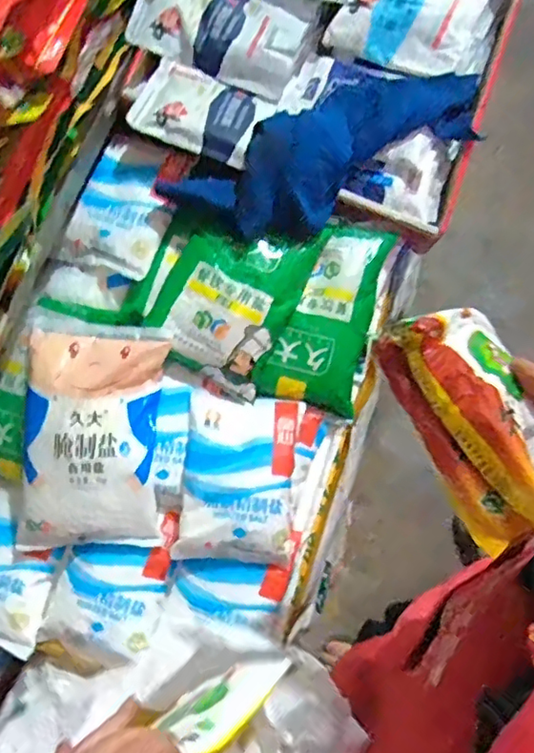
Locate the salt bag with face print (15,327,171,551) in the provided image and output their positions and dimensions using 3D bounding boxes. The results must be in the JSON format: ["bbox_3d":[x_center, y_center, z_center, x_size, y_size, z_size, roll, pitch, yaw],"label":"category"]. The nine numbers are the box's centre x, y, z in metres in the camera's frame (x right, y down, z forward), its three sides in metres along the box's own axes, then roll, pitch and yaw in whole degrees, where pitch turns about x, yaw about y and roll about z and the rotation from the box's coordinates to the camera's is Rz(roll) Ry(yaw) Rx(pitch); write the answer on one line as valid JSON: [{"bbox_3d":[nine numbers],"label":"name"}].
[{"bbox_3d":[-0.168,0.060,0.587,0.158,0.033,0.226,6,80,-7],"label":"salt bag with face print"}]

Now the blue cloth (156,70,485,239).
[{"bbox_3d":[0.065,-0.237,0.613,0.335,0.051,0.116,-29,71,-7],"label":"blue cloth"}]

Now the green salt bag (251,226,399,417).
[{"bbox_3d":[0.072,-0.066,0.628,0.097,0.034,0.201,23,87,11],"label":"green salt bag"}]

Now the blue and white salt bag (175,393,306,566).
[{"bbox_3d":[-0.026,0.100,0.598,0.116,0.039,0.168,6,70,5],"label":"blue and white salt bag"}]

